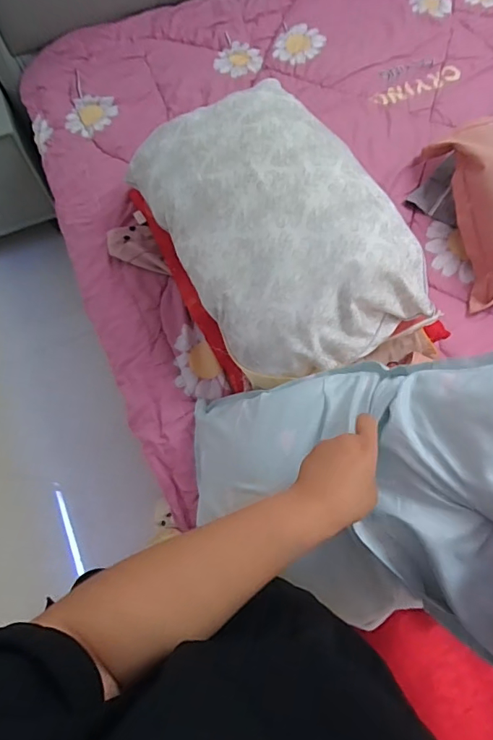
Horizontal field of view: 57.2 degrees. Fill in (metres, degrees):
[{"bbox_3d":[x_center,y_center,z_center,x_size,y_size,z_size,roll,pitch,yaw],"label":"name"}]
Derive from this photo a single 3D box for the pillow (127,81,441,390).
[{"bbox_3d":[0.032,-0.256,0.759,0.336,0.138,0.539,-29,70,-10],"label":"pillow"}]

